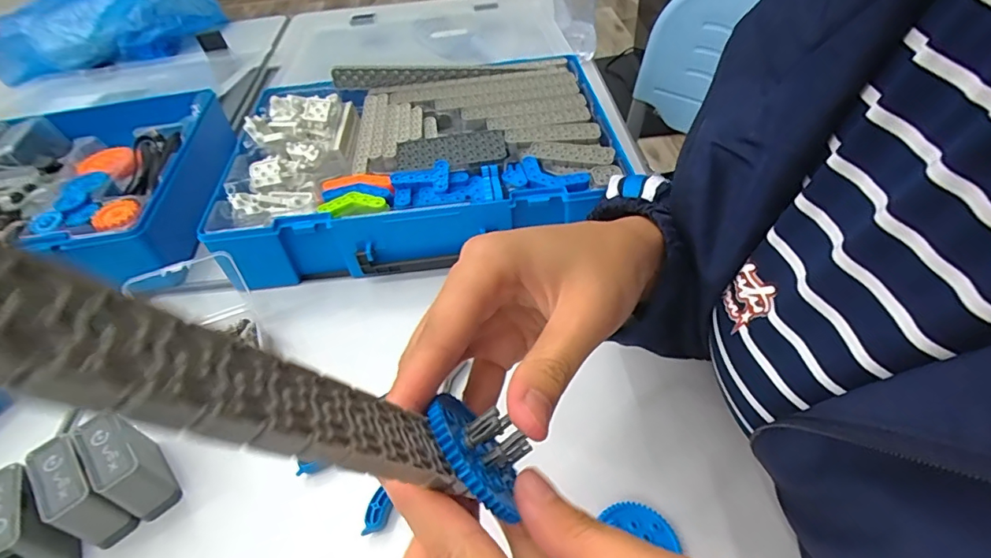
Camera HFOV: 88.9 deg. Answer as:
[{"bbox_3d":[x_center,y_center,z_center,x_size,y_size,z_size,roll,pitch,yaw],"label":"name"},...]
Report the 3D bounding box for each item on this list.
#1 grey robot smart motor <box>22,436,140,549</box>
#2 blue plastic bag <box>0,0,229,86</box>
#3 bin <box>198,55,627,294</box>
[{"bbox_3d":[-0.253,0.132,0.311,0.058,0.051,0.026,31,57,30],"label":"grey robot smart motor"},{"bbox_3d":[-0.642,-0.448,0.819,0.316,0.122,0.223,-9,47,-2],"label":"blue plastic bag"},{"bbox_3d":[-0.074,-0.121,0.510,0.361,0.070,0.263,-9,47,-2],"label":"bin"}]

